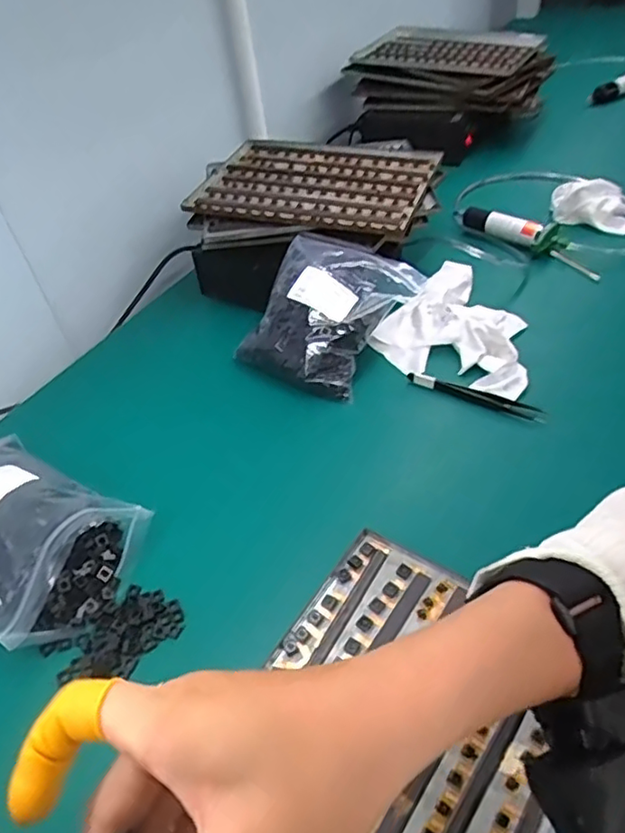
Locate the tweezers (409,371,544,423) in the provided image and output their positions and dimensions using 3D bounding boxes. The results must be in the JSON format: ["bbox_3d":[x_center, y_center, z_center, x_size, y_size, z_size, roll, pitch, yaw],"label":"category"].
[{"bbox_3d":[0.143,-0.018,0.537,0.123,0.013,0.010,18,51,26],"label":"tweezers"}]

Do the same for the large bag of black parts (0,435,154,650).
[{"bbox_3d":[-0.226,0.081,0.450,0.180,0.060,0.125,21,52,28],"label":"large bag of black parts"}]

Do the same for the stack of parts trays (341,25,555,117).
[{"bbox_3d":[0.214,-0.540,0.953,0.292,0.065,0.238,11,48,20],"label":"stack of parts trays"}]

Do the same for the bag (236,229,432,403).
[{"bbox_3d":[0.013,-0.104,0.593,0.127,0.073,0.153,23,53,29],"label":"bag"}]

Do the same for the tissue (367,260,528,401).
[{"bbox_3d":[0.160,-0.098,0.600,0.157,0.032,0.164,26,55,31],"label":"tissue"}]

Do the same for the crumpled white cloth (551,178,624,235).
[{"bbox_3d":[0.334,-0.257,0.727,0.087,0.042,0.050,10,48,19],"label":"crumpled white cloth"}]

